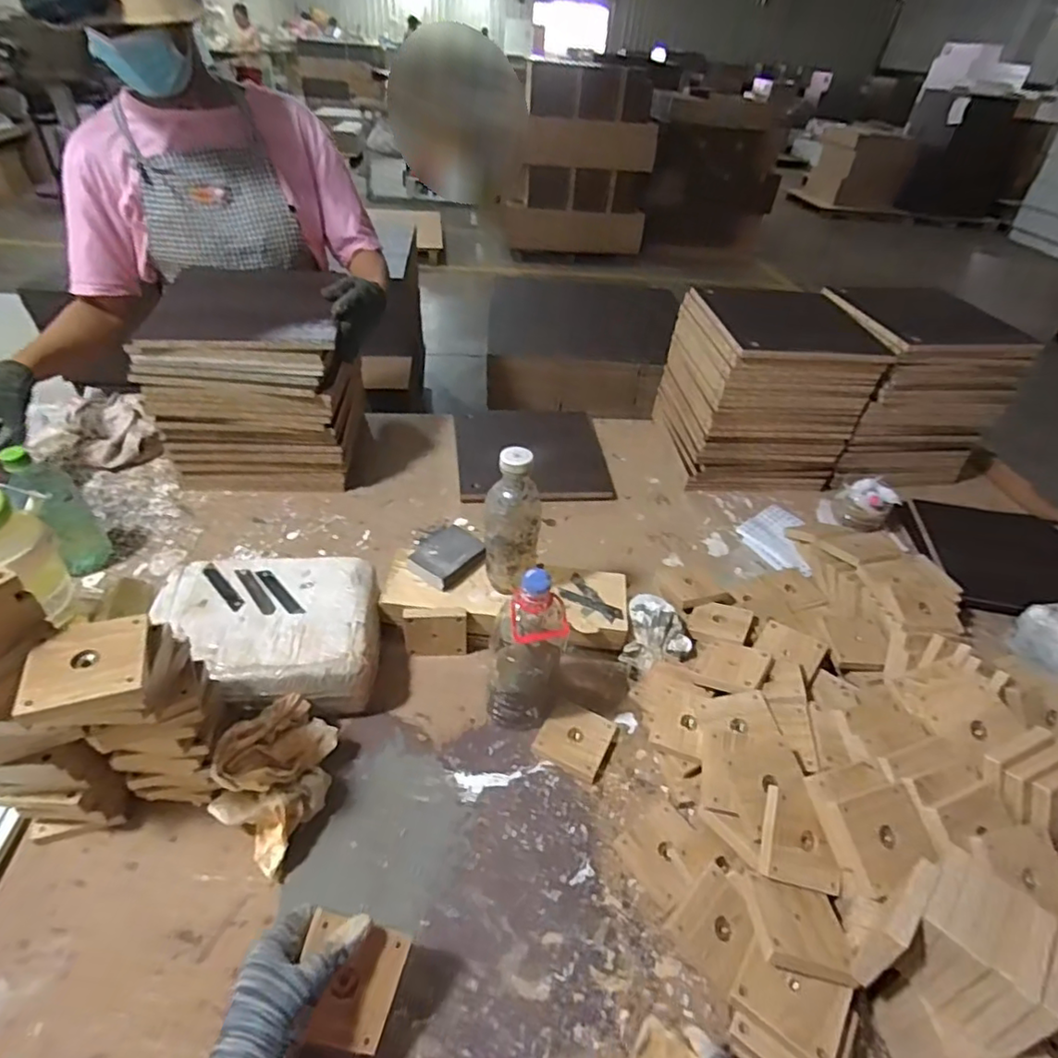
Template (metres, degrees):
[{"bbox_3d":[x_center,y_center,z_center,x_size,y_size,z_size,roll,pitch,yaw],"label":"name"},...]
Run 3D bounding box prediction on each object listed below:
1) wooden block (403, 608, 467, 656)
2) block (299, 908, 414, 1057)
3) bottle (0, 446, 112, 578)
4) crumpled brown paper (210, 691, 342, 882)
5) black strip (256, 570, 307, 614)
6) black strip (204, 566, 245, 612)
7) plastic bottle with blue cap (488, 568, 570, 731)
[{"bbox_3d":[-0.127,0.142,0.814,0.081,0.082,0.019,-3,39,-11],"label":"wooden block"},{"bbox_3d":[-0.142,0.361,0.471,0.081,0.008,0.081,26,61,-14],"label":"block"},{"bbox_3d":[-0.656,-0.023,0.833,0.064,0.193,0.054,-23,47,-31],"label":"bottle"},{"bbox_3d":[-0.275,0.260,0.639,0.126,0.048,0.151,33,45,0],"label":"crumpled brown paper"},{"bbox_3d":[-0.323,0.082,0.768,0.097,0.005,0.018,34,46,31],"label":"black strip"},{"bbox_3d":[-0.396,0.075,0.765,0.094,0.007,0.017,34,46,31],"label":"black strip"},{"bbox_3d":[-0.002,0.141,0.704,0.086,0.223,0.082,8,38,3],"label":"plastic bottle with blue cap"}]

